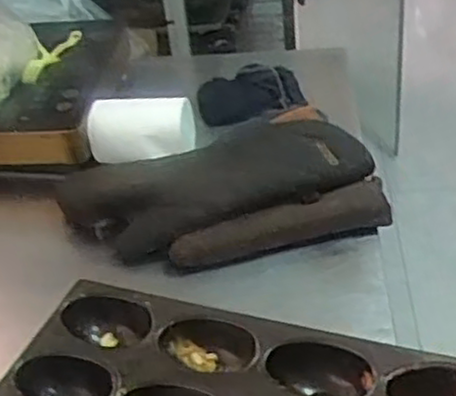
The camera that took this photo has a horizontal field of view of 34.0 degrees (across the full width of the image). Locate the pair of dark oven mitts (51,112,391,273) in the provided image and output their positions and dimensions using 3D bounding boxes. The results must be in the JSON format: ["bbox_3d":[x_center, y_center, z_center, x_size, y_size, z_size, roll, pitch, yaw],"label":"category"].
[{"bbox_3d":[-0.011,-0.008,0.817,0.332,0.062,0.162,-13,36,-11],"label":"pair of dark oven mitts"}]

